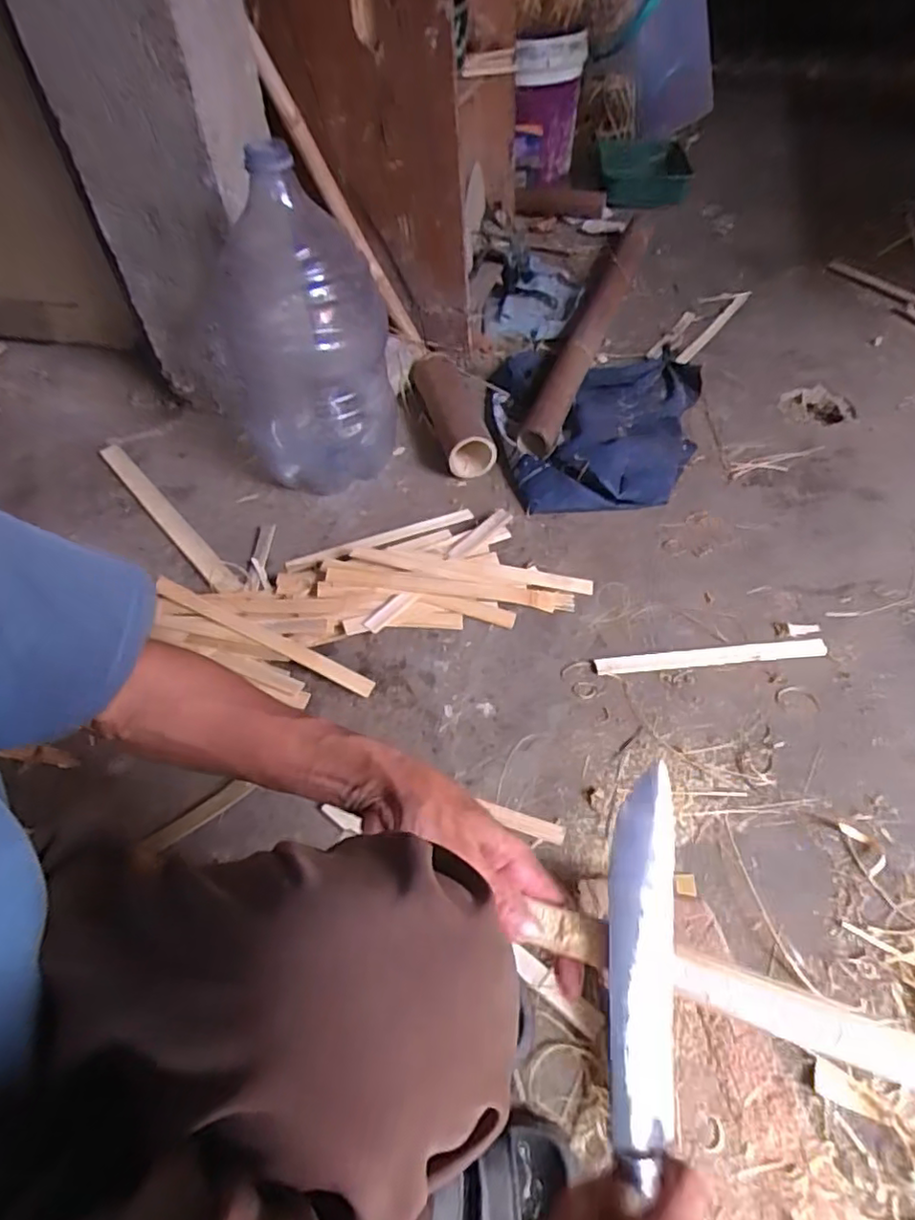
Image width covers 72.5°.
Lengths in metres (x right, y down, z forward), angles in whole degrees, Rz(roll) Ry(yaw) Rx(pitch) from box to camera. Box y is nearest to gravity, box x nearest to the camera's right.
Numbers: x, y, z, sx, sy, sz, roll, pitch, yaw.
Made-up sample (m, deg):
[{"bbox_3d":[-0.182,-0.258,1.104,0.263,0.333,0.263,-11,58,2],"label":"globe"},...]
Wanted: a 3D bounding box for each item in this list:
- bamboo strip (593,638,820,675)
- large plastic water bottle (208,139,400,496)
[{"bbox_3d":[0.332,0.061,0.822,0.301,0.008,0.026,-6,51,-1],"label":"bamboo strip"},{"bbox_3d":[-0.249,-0.423,0.955,0.259,0.416,0.270,-20,53,-12],"label":"large plastic water bottle"}]

